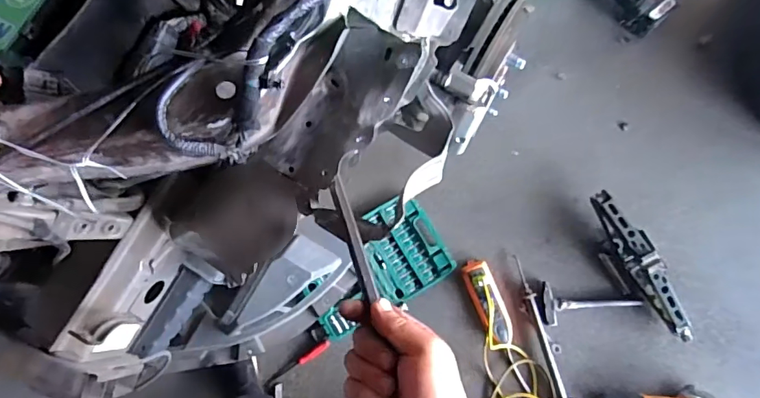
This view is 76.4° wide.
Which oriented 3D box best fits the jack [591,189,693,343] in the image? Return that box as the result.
[{"bbox_3d":[0.662,0.173,1.227,0.115,0.115,0.416,-32,82,-5],"label":"jack"}]

